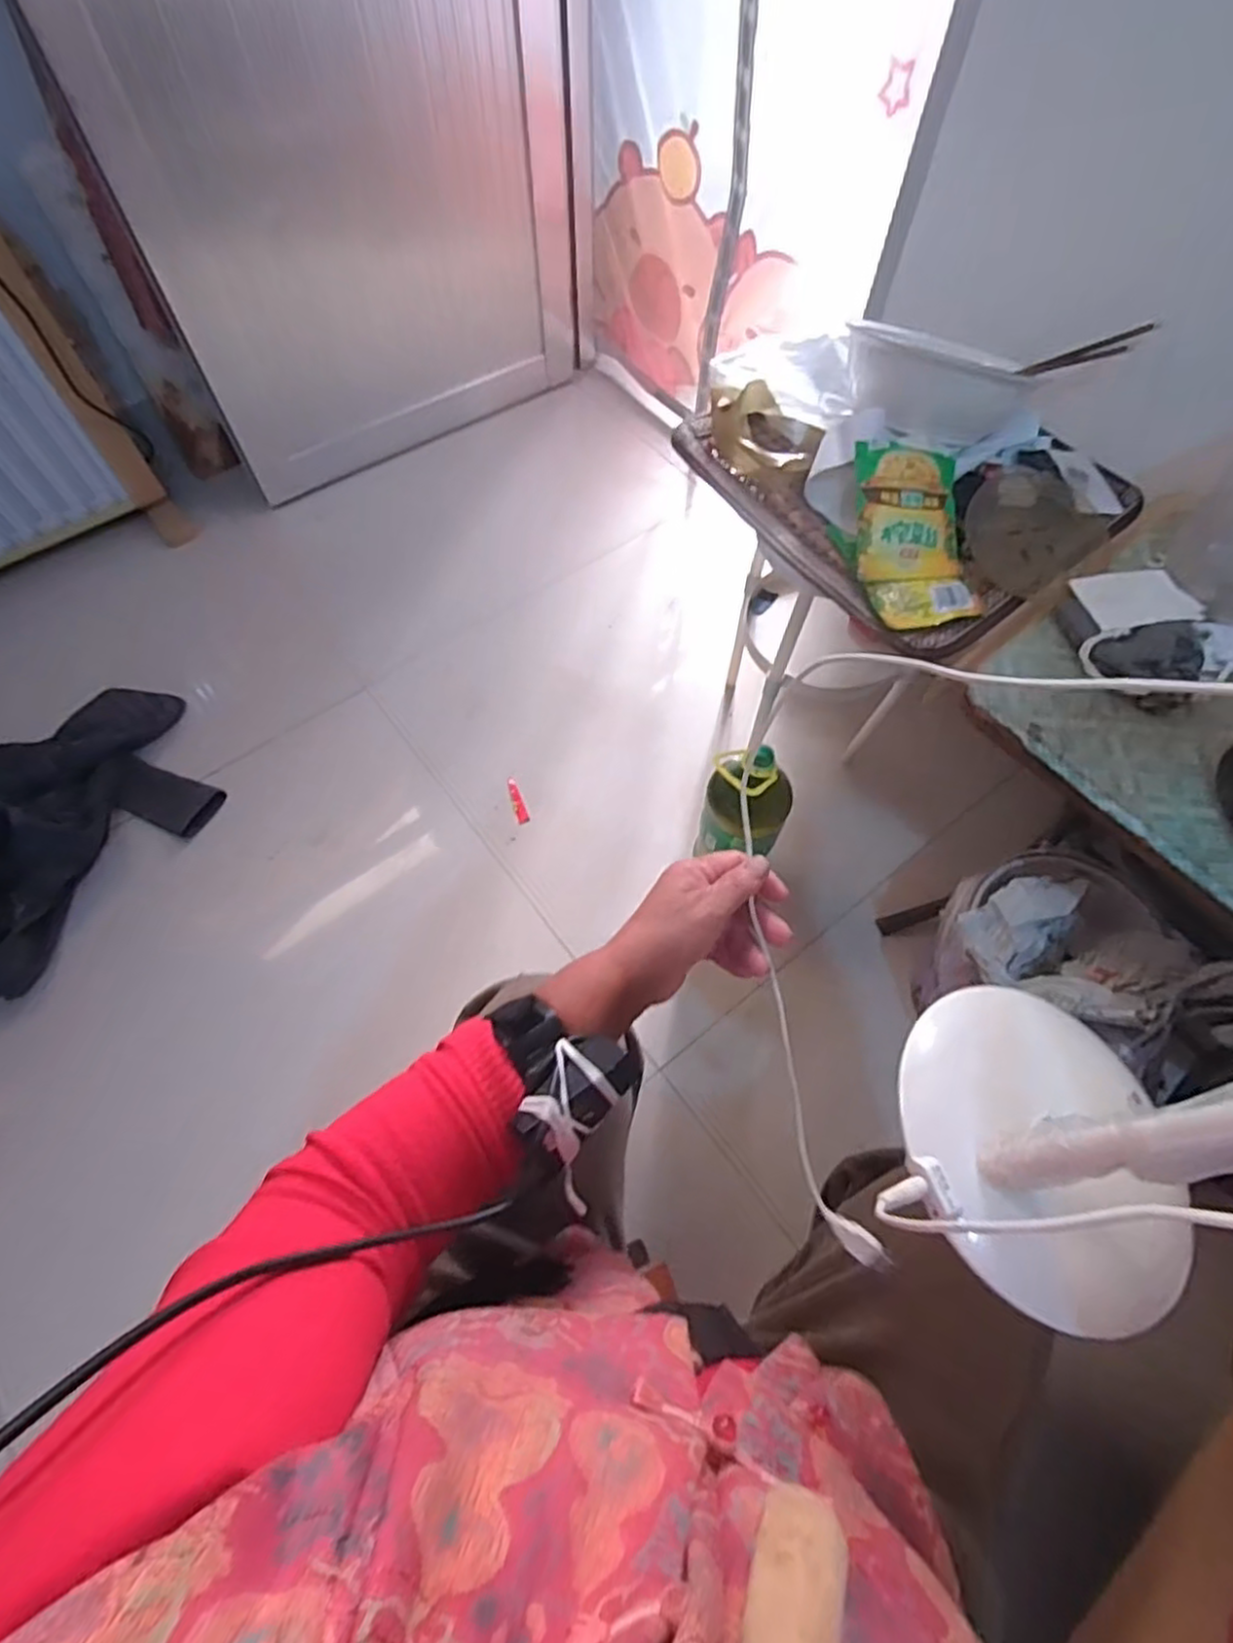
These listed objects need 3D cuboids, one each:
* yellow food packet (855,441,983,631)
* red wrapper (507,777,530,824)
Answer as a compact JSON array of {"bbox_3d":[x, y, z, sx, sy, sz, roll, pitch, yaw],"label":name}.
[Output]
[{"bbox_3d":[0.289,-0.278,0.690,0.110,0.026,0.185,-5,86,-4],"label":"yellow food packet"},{"bbox_3d":[-0.159,-0.033,1.135,0.020,0.010,0.084,-16,65,-8],"label":"red wrapper"}]

